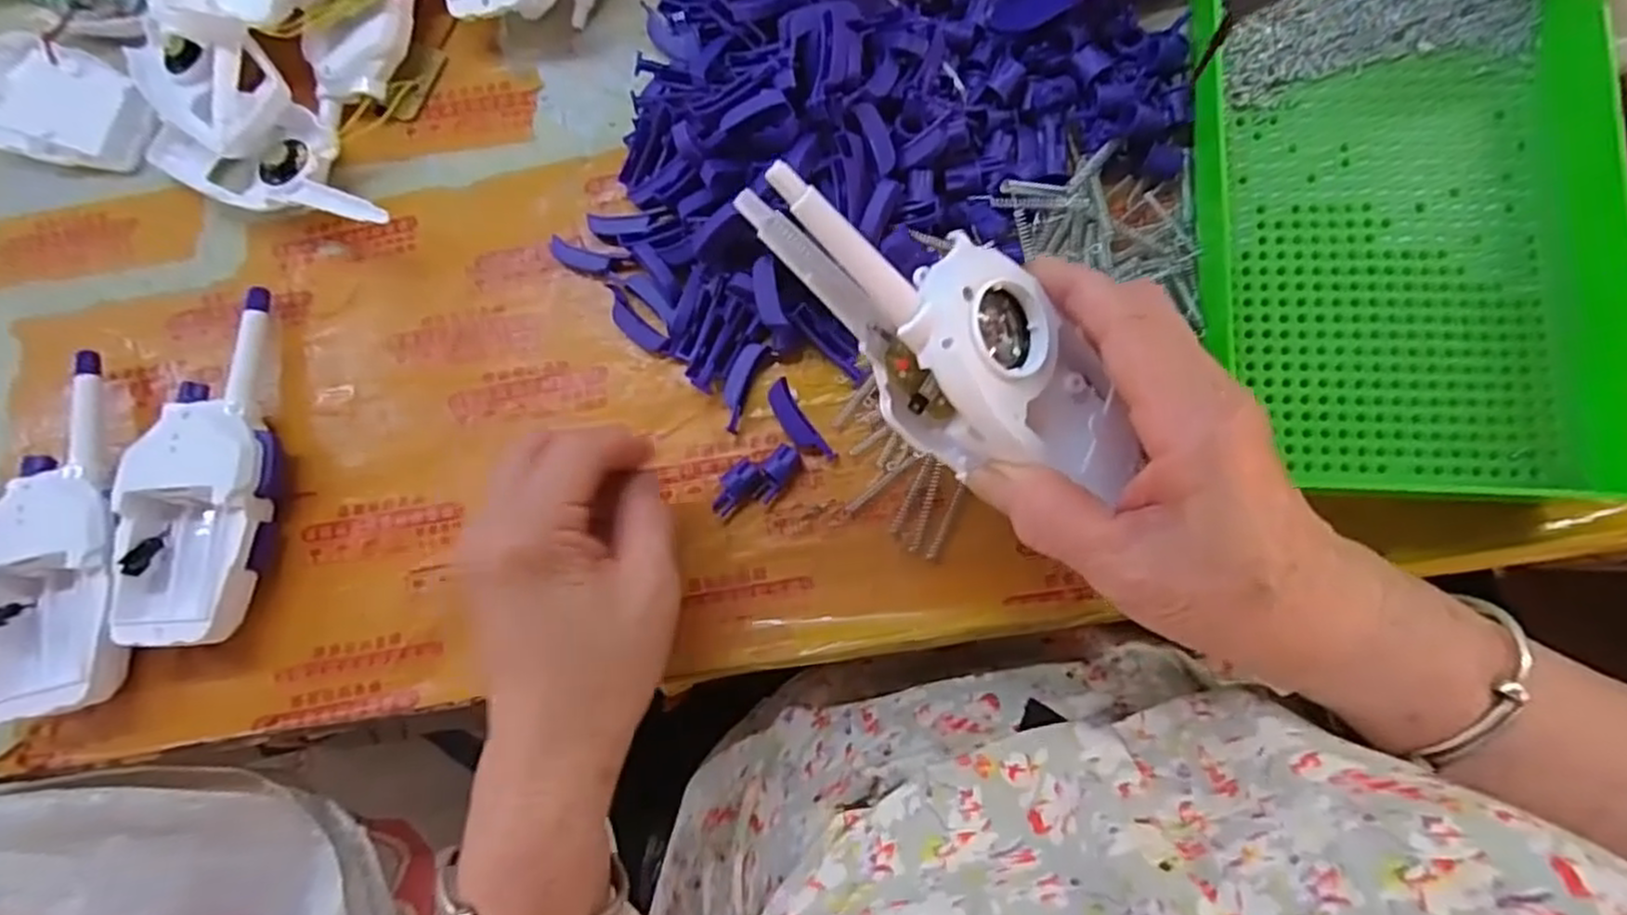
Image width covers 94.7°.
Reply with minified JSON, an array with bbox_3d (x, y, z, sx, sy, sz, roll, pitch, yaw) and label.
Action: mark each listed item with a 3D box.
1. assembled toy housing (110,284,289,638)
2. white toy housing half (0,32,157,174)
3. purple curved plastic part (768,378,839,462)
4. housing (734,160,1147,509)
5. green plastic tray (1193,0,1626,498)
[{"bbox_3d":[-0.283,0.001,0.354,0.062,0.037,0.169,0,82,8],"label":"assembled toy housing"},{"bbox_3d":[-0.429,-0.198,0.405,0.163,0.022,0.062,23,83,8],"label":"white toy housing half"},{"bbox_3d":[-0.007,-0.014,0.338,0.013,0.009,0.042,-33,79,-1],"label":"purple curved plastic part"},{"bbox_3d":[0.044,-0.038,0.240,0.148,0.029,0.062,31,88,-20],"label":"housing"},{"bbox_3d":[0.241,-0.107,0.306,0.145,0.034,0.240,-3,83,7],"label":"green plastic tray"}]

